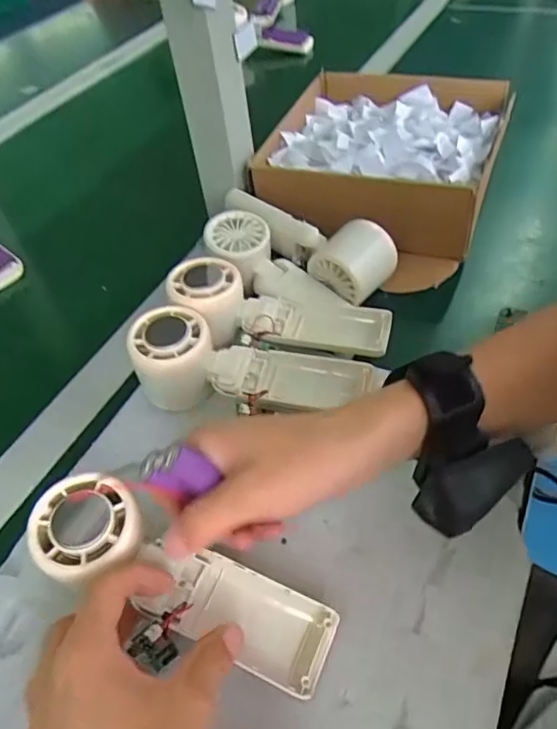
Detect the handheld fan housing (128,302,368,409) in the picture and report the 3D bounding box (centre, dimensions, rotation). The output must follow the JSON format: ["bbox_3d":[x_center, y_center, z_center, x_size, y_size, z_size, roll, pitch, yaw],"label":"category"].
[{"bbox_3d":[-0.019,0.001,0.373,0.160,0.057,0.063,0,48,7],"label":"handheld fan housing"}]

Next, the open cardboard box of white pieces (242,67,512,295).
[{"bbox_3d":[0.102,-0.203,0.541,0.222,0.076,0.231,9,49,14],"label":"open cardboard box of white pieces"}]

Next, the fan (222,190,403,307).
[{"bbox_3d":[0.026,-0.112,0.475,0.059,0.049,0.166,-35,53,-23],"label":"fan"}]

